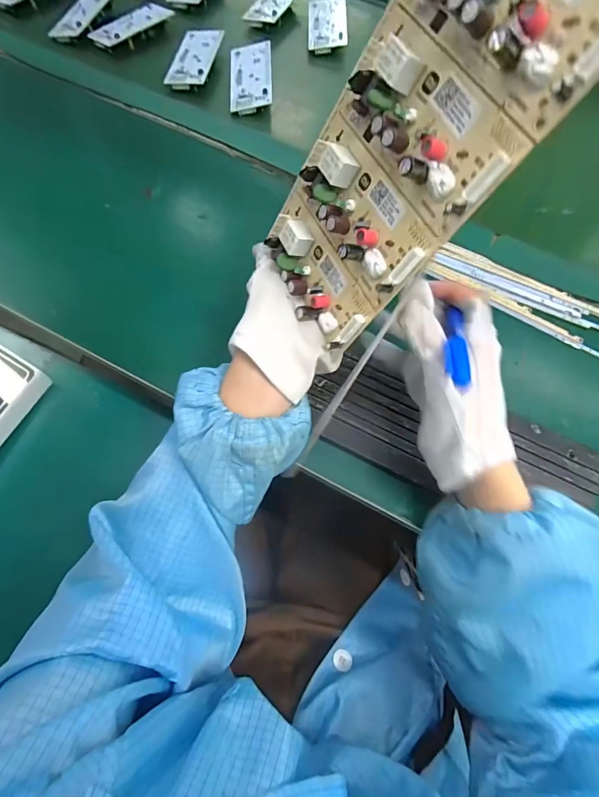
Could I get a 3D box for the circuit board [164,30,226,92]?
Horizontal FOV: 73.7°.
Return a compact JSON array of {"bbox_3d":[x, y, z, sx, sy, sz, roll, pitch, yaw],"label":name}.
[{"bbox_3d":[-0.140,-0.461,0.543,0.053,0.013,0.113,14,67,2],"label":"circuit board"}]

